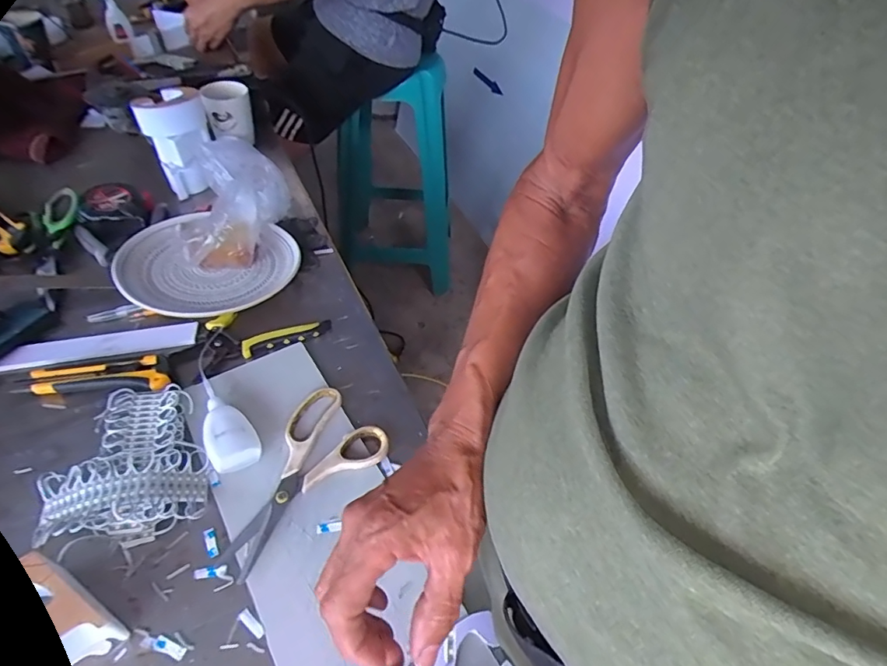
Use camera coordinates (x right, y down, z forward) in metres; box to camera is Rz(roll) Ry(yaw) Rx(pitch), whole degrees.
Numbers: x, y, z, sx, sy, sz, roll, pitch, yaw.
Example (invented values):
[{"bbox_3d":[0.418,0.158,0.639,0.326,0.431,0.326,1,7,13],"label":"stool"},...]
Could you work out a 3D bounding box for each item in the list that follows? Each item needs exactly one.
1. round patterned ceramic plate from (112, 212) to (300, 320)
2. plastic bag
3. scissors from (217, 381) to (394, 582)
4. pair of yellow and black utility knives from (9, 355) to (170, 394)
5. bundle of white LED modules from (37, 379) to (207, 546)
[{"bbox_3d":[-0.293,-0.082,0.625,0.191,0.042,0.181,2,48,-2],"label":"round patterned ceramic plate"},{"bbox_3d":[-0.274,-0.169,0.654,0.143,0.083,0.170,-14,51,-17],"label":"plastic bag"},{"bbox_3d":[-0.143,0.127,0.469,0.102,0.014,0.167,36,56,25],"label":"scissors"},{"bbox_3d":[-0.358,0.045,0.525,0.139,0.018,0.039,1,48,-3],"label":"pair of yellow and black utility knives"},{"bbox_3d":[-0.292,0.114,0.456,0.127,0.032,0.154,-18,52,-18],"label":"bundle of white LED modules"}]

